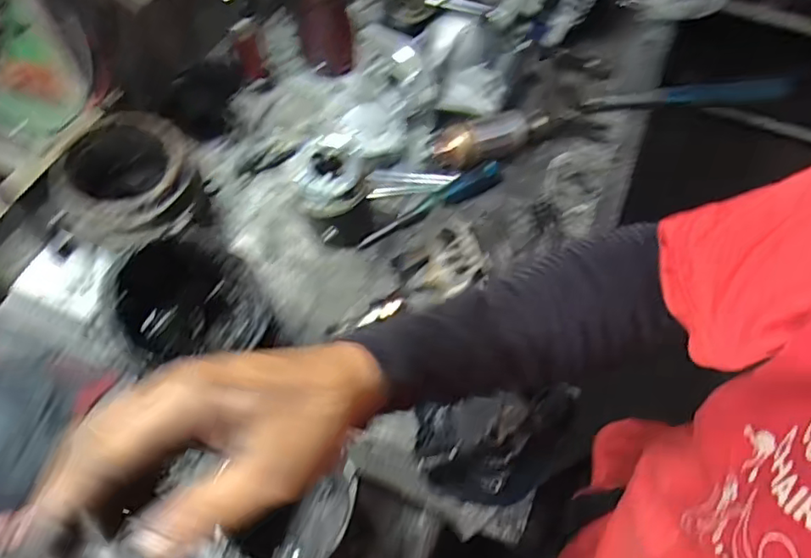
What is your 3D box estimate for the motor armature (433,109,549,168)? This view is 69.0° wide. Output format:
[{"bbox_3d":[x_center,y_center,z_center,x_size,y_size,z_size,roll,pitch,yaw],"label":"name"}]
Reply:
[{"bbox_3d":[0.103,-0.170,0.718,0.152,0.043,0.054,-23,63,-15],"label":"motor armature"}]

